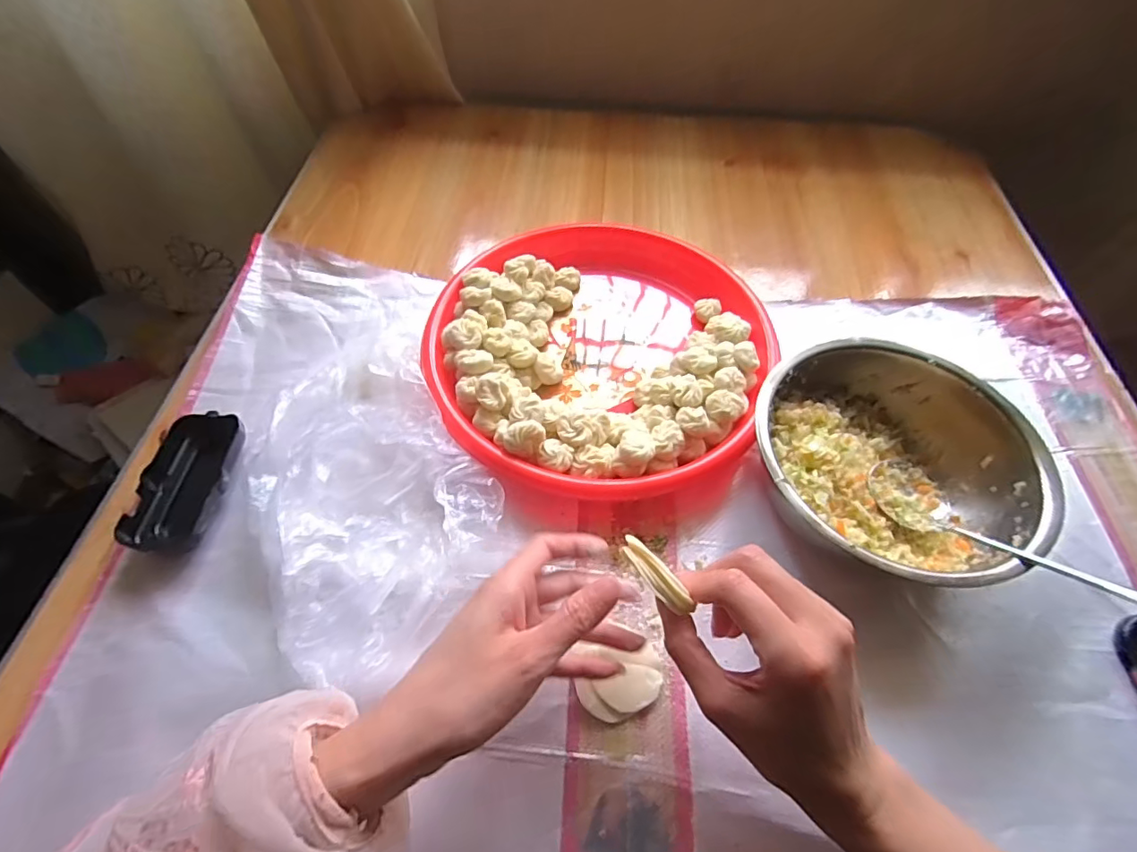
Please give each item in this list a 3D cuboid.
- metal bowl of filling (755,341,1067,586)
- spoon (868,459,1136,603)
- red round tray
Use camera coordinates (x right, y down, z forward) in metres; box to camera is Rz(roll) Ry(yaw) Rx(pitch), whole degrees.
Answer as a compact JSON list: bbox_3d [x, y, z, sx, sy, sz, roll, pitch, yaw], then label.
[{"bbox_3d":[0.222,0.033,0.379,0.176,0.076,0.177,0,57,-1],"label":"metal bowl of filling"},{"bbox_3d":[0.261,0.069,0.304,0.048,0.031,0.173,-25,28,-16],"label":"spoon"},{"bbox_3d":[0.027,-0.076,0.464,0.282,0.050,0.290,0,57,-1],"label":"red round tray"}]

